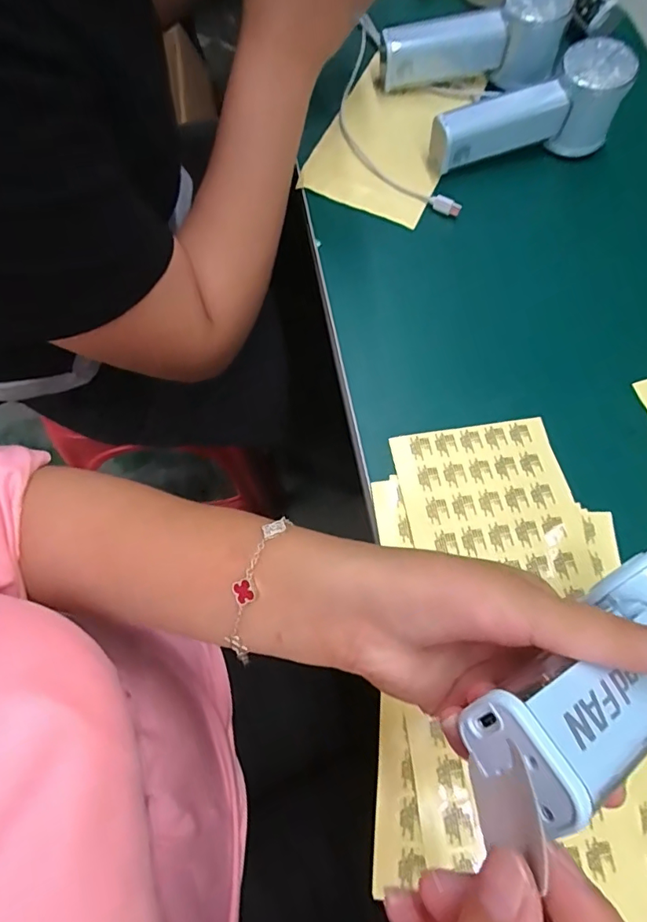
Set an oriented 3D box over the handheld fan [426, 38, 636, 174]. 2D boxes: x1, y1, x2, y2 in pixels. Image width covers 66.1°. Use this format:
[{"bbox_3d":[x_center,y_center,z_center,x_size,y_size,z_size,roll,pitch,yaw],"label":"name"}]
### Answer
[{"bbox_3d":[0.161,-0.273,0.391,0.149,0.060,0.045,-15,73,-8],"label":"handheld fan"}]

